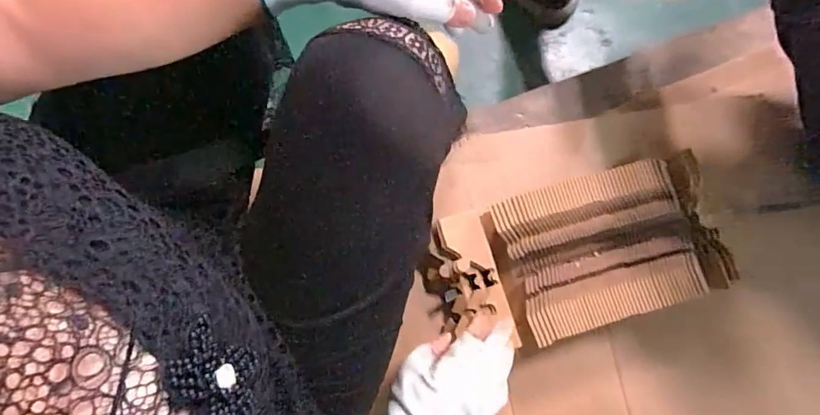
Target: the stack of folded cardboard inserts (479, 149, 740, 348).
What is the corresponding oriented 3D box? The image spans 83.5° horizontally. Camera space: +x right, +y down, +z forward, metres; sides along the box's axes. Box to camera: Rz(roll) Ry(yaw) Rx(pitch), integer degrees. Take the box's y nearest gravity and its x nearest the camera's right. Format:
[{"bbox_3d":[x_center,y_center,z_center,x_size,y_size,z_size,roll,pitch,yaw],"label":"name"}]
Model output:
[{"bbox_3d":[0.226,0.043,0.541,0.278,0.073,0.163,-16,82,-5],"label":"stack of folded cardboard inserts"}]

